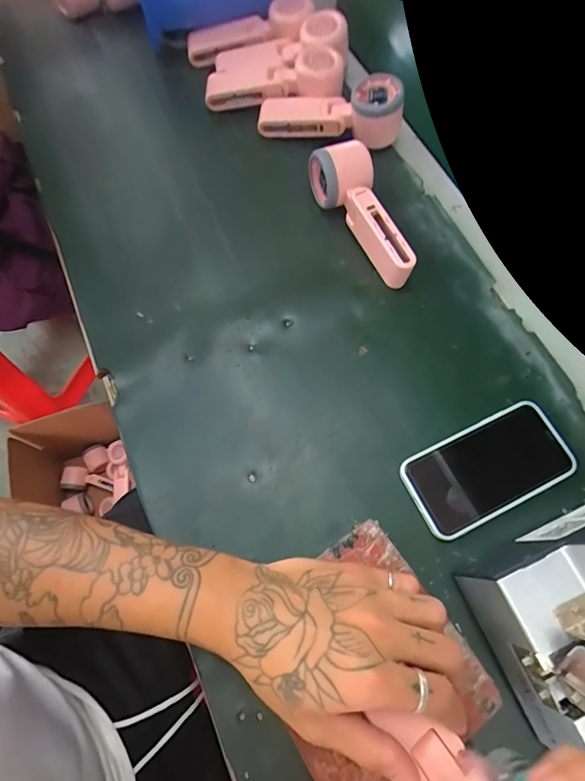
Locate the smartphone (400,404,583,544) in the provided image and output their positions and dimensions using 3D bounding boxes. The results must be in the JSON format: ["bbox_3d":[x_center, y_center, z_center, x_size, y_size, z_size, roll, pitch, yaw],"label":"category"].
[{"bbox_3d":[0.174,0.068,0.378,0.146,0.008,0.075,-24,72,-11],"label":"smartphone"}]

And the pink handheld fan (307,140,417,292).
[{"bbox_3d":[0.072,-0.182,0.447,0.058,0.052,0.155,-16,70,-8],"label":"pink handheld fan"}]

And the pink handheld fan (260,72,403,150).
[{"bbox_3d":[0.042,-0.322,0.492,0.167,0.056,0.052,6,69,0],"label":"pink handheld fan"}]

